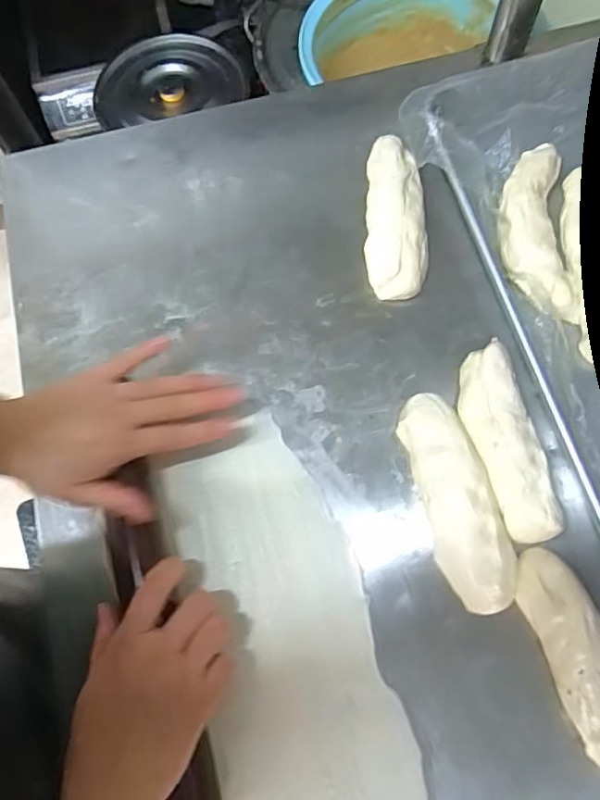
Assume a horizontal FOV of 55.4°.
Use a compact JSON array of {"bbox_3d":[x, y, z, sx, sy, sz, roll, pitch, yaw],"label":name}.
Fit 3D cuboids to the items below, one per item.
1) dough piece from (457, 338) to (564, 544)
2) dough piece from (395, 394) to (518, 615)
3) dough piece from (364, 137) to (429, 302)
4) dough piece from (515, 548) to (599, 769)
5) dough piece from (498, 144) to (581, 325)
[{"bbox_3d":[0.159,0.034,0.449,0.049,0.033,0.152,-15,73,-4],"label":"dough piece"},{"bbox_3d":[0.116,0.075,0.433,0.052,0.032,0.161,-17,73,-5],"label":"dough piece"},{"bbox_3d":[0.085,-0.168,0.514,0.052,0.031,0.160,0,72,0],"label":"dough piece"},{"bbox_3d":[0.200,0.189,0.390,0.051,0.028,0.172,-22,73,-7],"label":"dough piece"},{"bbox_3d":[0.206,-0.148,0.502,0.058,0.026,0.164,1,72,0],"label":"dough piece"}]

